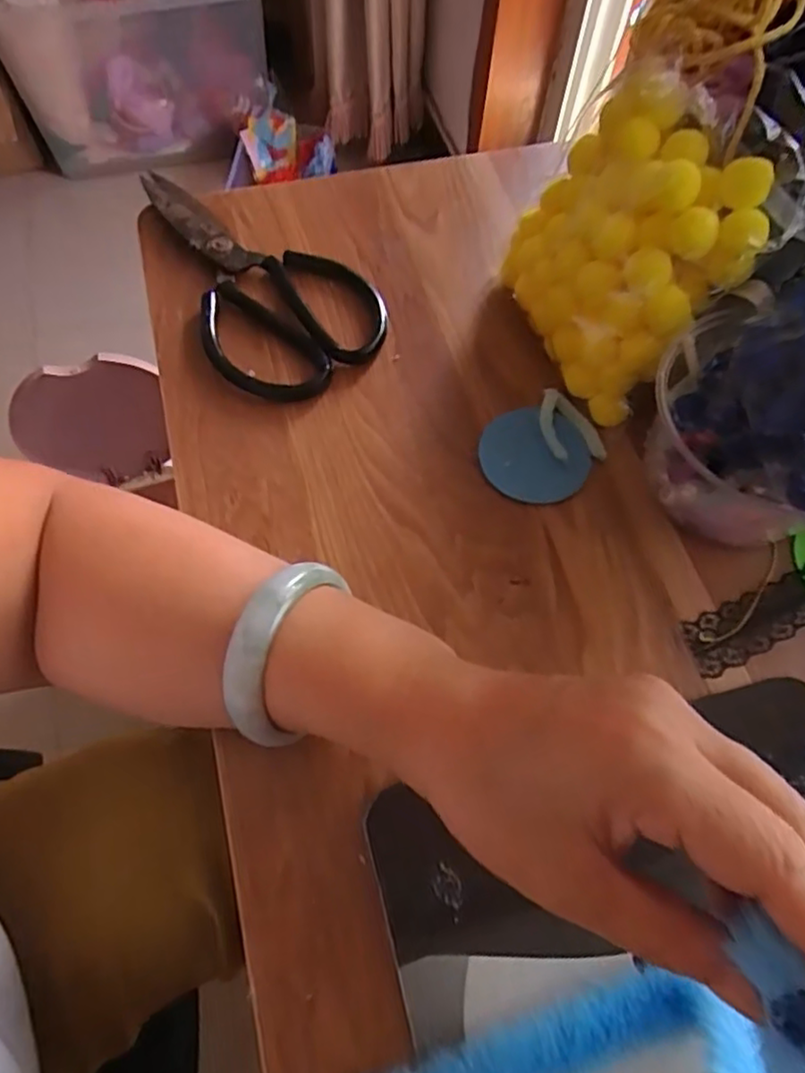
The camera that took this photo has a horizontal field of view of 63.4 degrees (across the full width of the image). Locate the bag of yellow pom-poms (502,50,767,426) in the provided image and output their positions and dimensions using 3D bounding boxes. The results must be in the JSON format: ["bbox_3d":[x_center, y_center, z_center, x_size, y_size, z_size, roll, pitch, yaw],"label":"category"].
[{"bbox_3d":[0.109,-0.140,0.325,0.075,0.117,0.111,-26,68,-13],"label":"bag of yellow pom-poms"}]

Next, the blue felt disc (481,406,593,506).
[{"bbox_3d":[0.069,-0.043,0.341,0.055,0.005,0.053,0,69,0],"label":"blue felt disc"}]

